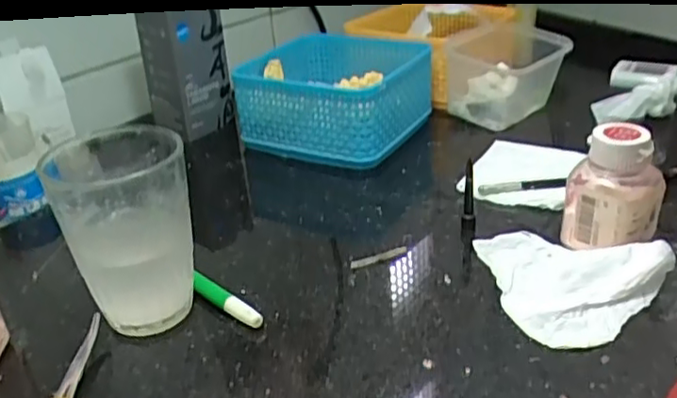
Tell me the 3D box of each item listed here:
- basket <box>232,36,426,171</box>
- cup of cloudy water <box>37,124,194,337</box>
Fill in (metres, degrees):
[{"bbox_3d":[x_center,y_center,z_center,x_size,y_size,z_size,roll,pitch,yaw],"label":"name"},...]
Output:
[{"bbox_3d":[-0.004,-0.089,0.555,0.159,0.076,0.154,12,32,26],"label":"basket"},{"bbox_3d":[-0.105,0.018,0.327,0.061,0.095,0.069,-12,30,-16],"label":"cup of cloudy water"}]

